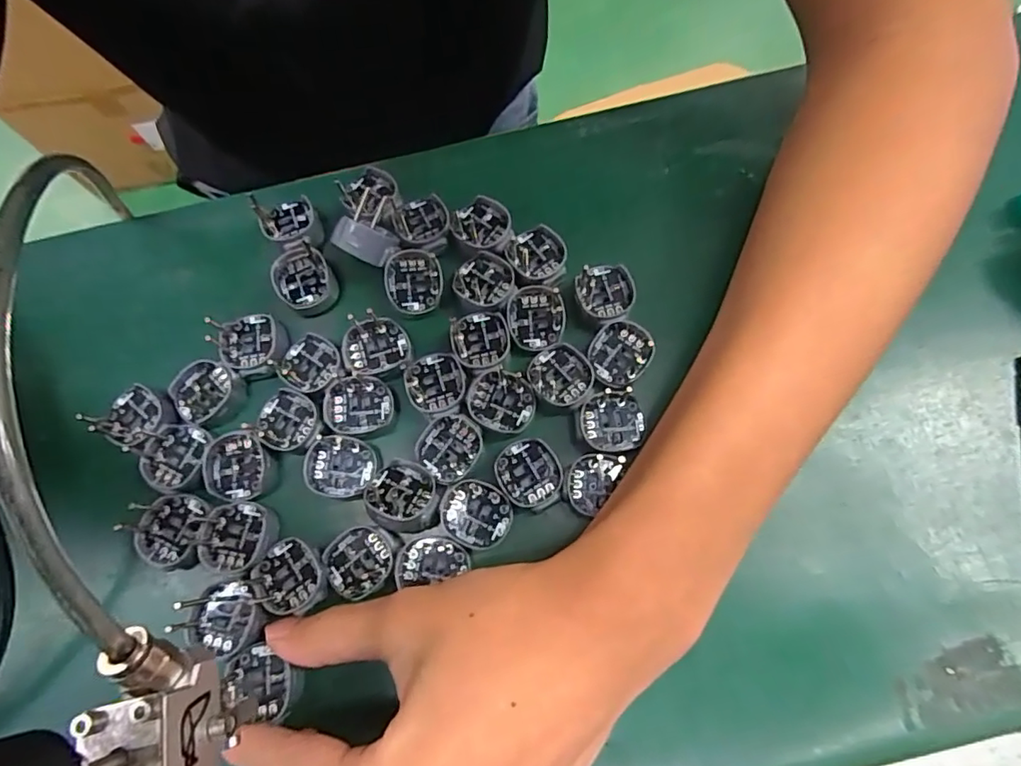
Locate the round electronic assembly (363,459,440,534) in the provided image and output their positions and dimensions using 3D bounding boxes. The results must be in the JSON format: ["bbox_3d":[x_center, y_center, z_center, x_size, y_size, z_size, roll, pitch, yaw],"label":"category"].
[{"bbox_3d":[-0.043,0.045,0.213,0.027,0.010,0.028,0,75,2],"label":"round electronic assembly"}]

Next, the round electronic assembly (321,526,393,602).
[{"bbox_3d":[-0.059,0.069,0.211,0.026,0.004,0.025,-1,74,3],"label":"round electronic assembly"}]

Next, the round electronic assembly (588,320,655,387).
[{"bbox_3d":[0.046,-0.013,0.229,0.025,0.006,0.027,29,77,10],"label":"round electronic assembly"}]

